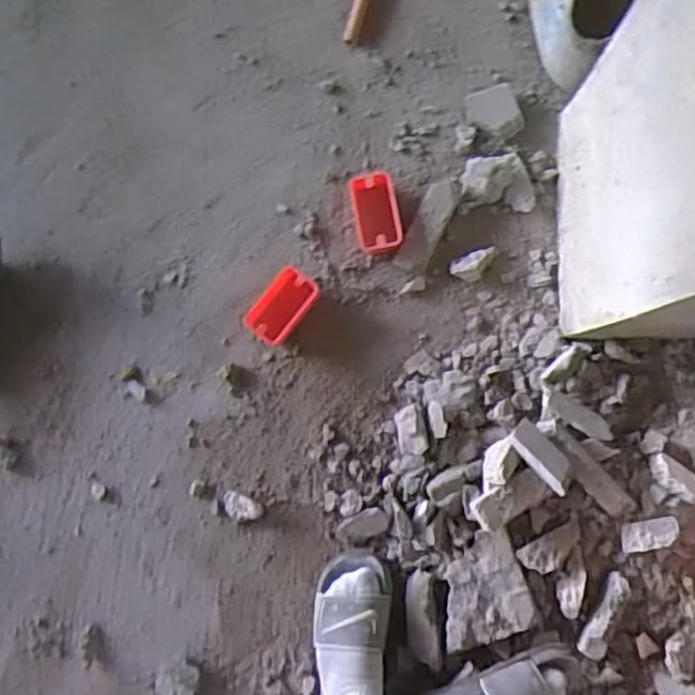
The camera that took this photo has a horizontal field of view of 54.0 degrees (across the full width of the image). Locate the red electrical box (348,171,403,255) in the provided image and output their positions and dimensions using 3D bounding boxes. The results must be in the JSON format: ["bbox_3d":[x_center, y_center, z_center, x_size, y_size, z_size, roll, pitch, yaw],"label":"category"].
[{"bbox_3d":[0.041,-0.195,1.003,0.067,0.037,0.118,-14,83,4],"label":"red electrical box"}]

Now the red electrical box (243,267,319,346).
[{"bbox_3d":[-0.093,-0.059,0.997,0.066,0.044,0.112,38,89,8],"label":"red electrical box"}]

